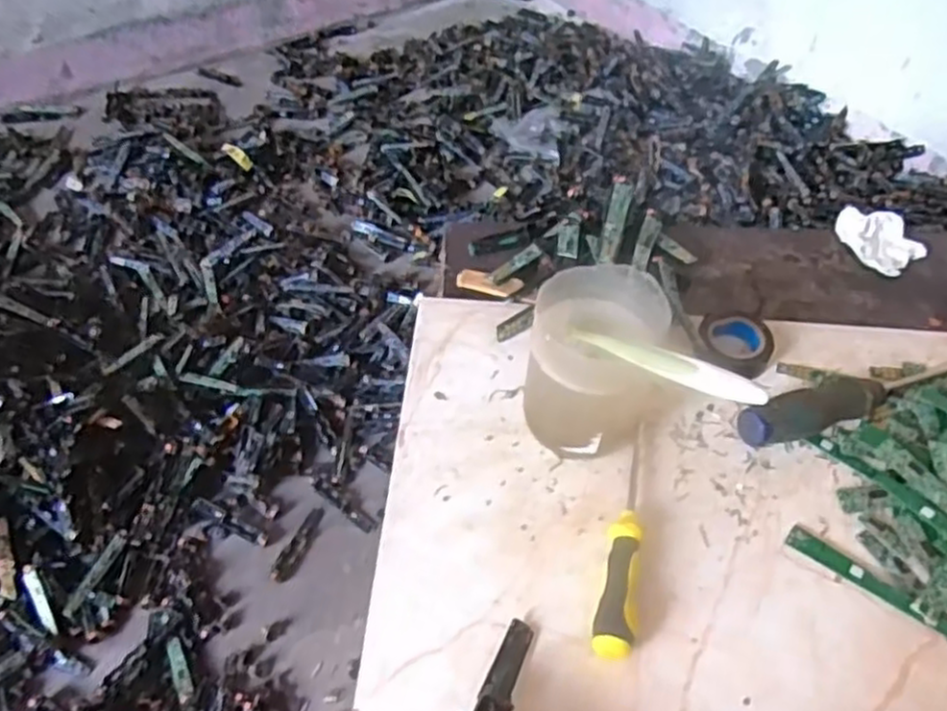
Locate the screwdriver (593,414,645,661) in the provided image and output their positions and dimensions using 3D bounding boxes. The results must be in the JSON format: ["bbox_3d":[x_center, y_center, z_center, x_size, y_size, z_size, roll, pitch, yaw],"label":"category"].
[{"bbox_3d":[0.091,0.101,0.435,0.022,0.018,0.153,13,49,8],"label":"screwdriver"}]

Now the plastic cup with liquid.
[{"bbox_3d":[0.072,0.008,0.458,0.074,0.112,0.077,2,49,-2],"label":"plastic cup with liquid"}]

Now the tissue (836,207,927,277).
[{"bbox_3d":[0.339,-0.100,0.626,0.049,0.021,0.068,-27,55,-25],"label":"tissue"}]

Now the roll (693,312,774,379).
[{"bbox_3d":[0.186,-0.008,0.532,0.050,0.029,0.050,2,49,-2],"label":"roll"}]

